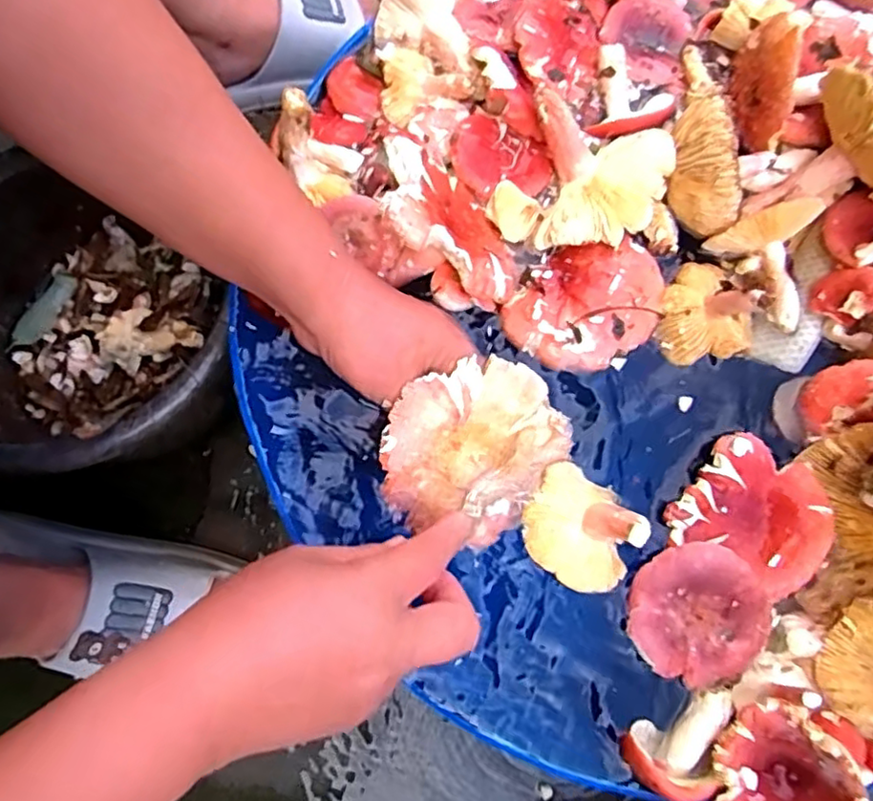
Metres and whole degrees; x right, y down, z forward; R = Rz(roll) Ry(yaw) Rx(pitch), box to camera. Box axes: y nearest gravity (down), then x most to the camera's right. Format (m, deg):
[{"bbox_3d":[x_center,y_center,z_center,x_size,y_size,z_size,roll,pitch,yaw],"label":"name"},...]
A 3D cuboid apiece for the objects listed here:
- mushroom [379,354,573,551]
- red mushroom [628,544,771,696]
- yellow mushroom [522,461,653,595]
[{"bbox_3d":[0.020,0.027,0.371,0.090,0.032,0.107,38,78,8],"label":"mushroom"},{"bbox_3d":[0.140,0.113,0.338,0.067,0.012,0.071,0,76,-1],"label":"red mushroom"},{"bbox_3d":[0.081,0.069,0.345,0.061,0.030,0.058,31,77,7],"label":"yellow mushroom"}]

